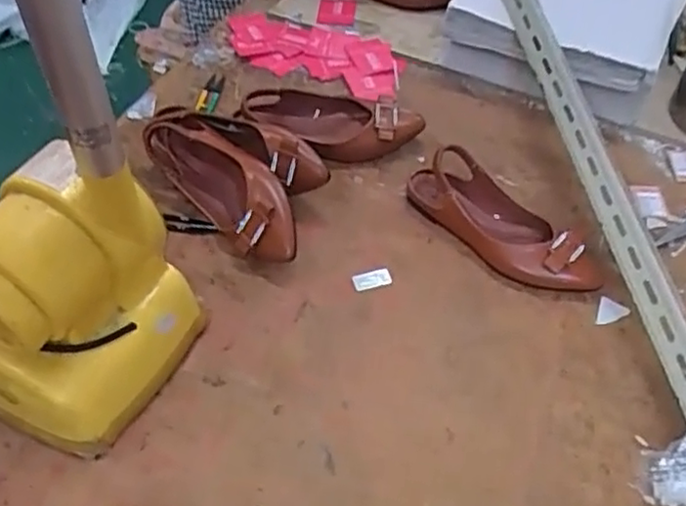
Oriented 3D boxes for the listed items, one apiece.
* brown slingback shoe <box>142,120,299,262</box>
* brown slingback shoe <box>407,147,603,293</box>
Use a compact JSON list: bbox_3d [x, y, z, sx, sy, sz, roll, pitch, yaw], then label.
[{"bbox_3d":[-0.136,-0.076,0.758,0.075,0.065,0.247,-35,60,-26],"label":"brown slingback shoe"},{"bbox_3d":[0.177,-0.035,0.742,0.234,0.052,0.078,36,58,25],"label":"brown slingback shoe"}]

